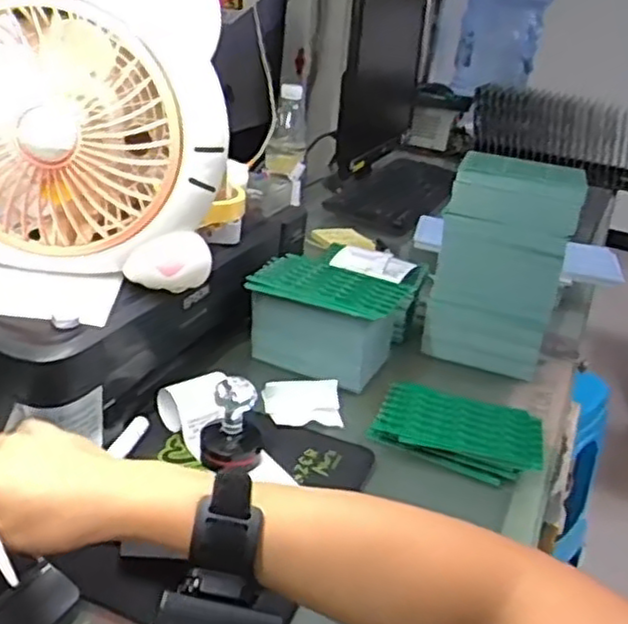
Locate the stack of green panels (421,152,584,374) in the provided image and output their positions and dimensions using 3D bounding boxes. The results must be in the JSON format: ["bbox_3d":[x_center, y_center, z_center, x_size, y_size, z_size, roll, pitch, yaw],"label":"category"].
[{"bbox_3d":[0.210,-0.051,0.789,0.134,0.223,0.072,17,28,19],"label":"stack of green panels"}]

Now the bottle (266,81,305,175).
[{"bbox_3d":[-0.042,-0.288,1.116,0.063,0.131,0.063,5,26,-5],"label":"bottle"}]

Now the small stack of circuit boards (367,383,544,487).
[{"bbox_3d":[0.138,0.114,0.673,0.154,0.022,0.105,13,26,11],"label":"small stack of circuit boards"}]

